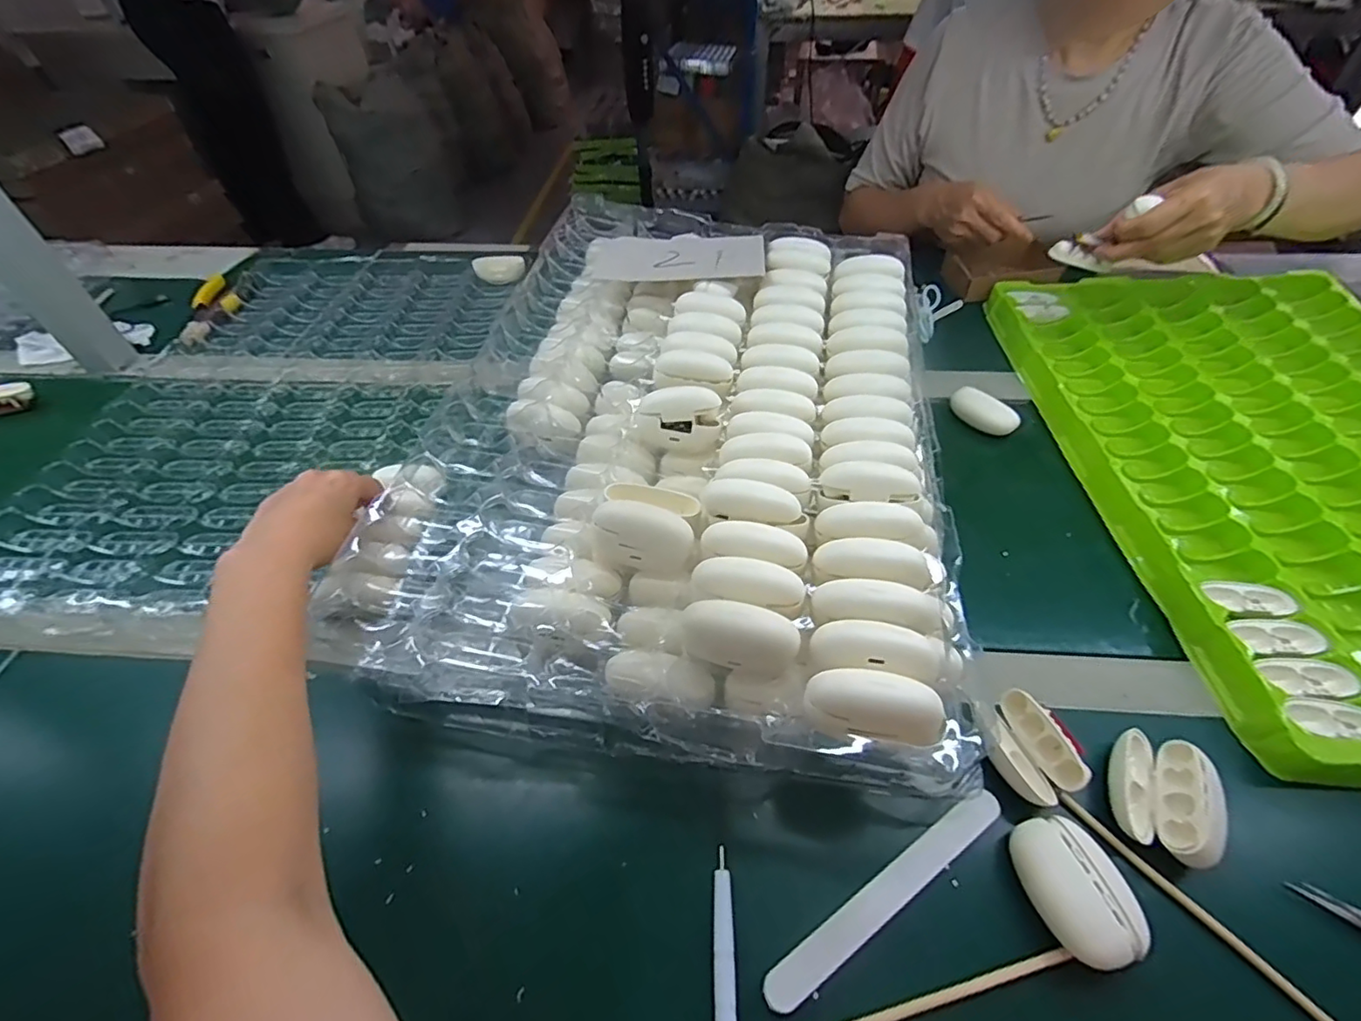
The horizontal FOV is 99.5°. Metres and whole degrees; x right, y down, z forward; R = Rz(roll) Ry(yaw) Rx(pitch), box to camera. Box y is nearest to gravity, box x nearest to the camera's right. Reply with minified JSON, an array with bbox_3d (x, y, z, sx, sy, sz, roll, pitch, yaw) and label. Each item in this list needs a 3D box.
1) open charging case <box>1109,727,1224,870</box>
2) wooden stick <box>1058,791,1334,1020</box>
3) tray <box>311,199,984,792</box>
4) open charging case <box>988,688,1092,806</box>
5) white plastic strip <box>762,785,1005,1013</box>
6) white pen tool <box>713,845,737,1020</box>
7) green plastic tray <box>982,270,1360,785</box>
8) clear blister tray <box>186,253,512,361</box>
[{"bbox_3d":[0.289,0.169,0.345,0.048,0.030,0.066,23,55,20],"label":"open charging case"},{"bbox_3d":[0.297,0.231,0.308,0.007,0.004,0.187,-33,56,-22],"label":"wooden stick"},{"bbox_3d":[0.005,-0.102,0.499,0.420,0.064,0.567,9,52,10],"label":"tray"},{"bbox_3d":[0.217,0.148,0.359,0.045,0.026,0.060,-22,53,-15],"label":"open charging case"},{"bbox_3d":[0.117,0.214,0.323,0.168,0.010,0.019,-28,54,-19],"label":"white plastic strip"},{"bbox_3d":[0.024,0.236,0.312,0.011,0.007,0.091,-1,51,2],"label":"white pen tool"},{"bbox_3d":[0.570,-0.053,0.530,0.396,0.046,0.586,0,51,3],"label":"green plastic tray"},{"bbox_3d":[-0.418,-0.277,0.757,0.359,0.017,0.237,2,51,5],"label":"clear blister tray"}]

